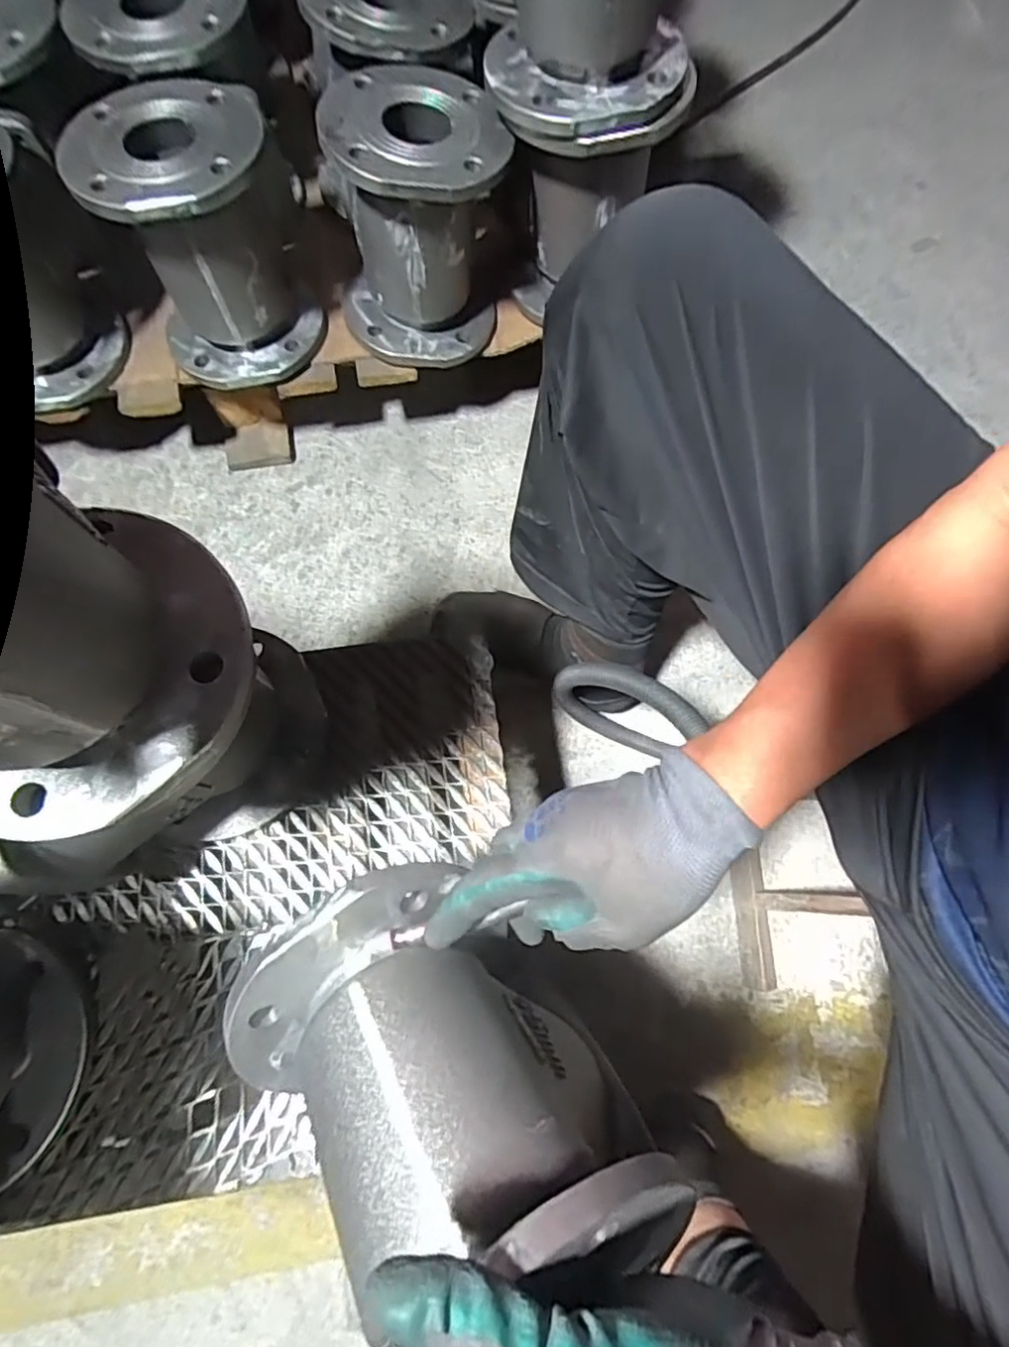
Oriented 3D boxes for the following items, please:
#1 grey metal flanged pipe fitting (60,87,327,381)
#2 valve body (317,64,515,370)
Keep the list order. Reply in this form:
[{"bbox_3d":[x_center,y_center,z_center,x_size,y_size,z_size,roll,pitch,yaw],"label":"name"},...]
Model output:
[{"bbox_3d":[-0.290,-0.434,0.609,0.166,0.191,0.184,-18,74,-8],"label":"grey metal flanged pipe fitting"},{"bbox_3d":[-0.089,-0.455,0.627,0.171,0.195,0.159,-8,73,-5],"label":"valve body"}]

